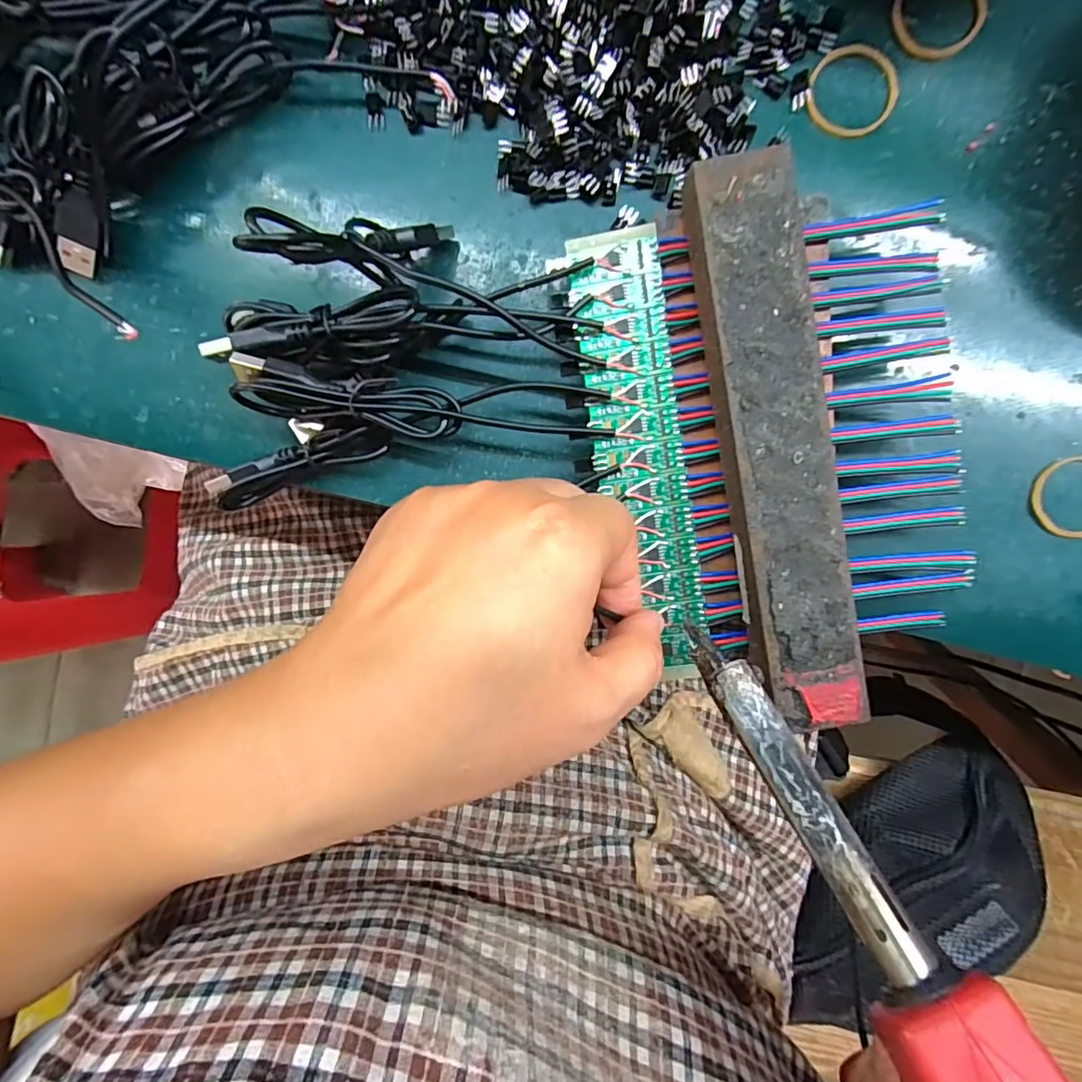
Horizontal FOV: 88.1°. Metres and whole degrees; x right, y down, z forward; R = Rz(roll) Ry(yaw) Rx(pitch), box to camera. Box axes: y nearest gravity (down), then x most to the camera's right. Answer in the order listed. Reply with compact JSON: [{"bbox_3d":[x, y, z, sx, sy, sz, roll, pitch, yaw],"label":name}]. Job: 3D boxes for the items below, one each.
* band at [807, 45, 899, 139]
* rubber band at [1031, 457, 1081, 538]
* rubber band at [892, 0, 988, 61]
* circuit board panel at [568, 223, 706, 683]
[{"bbox_3d":[0.116,-0.167,0.207,0.033,0.004,0.032,0,95,3],"label":"band"},{"bbox_3d":[0.206,-0.016,0.213,0.032,0.004,0.031,4,96,3],"label":"rubber band"},{"bbox_3d":[0.146,-0.193,0.203,0.032,0.004,0.030,0,95,3],"label":"rubber band"},{"bbox_3d":[0.038,-0.030,0.206,0.033,0.004,0.161,-11,93,4],"label":"circuit board panel"}]

